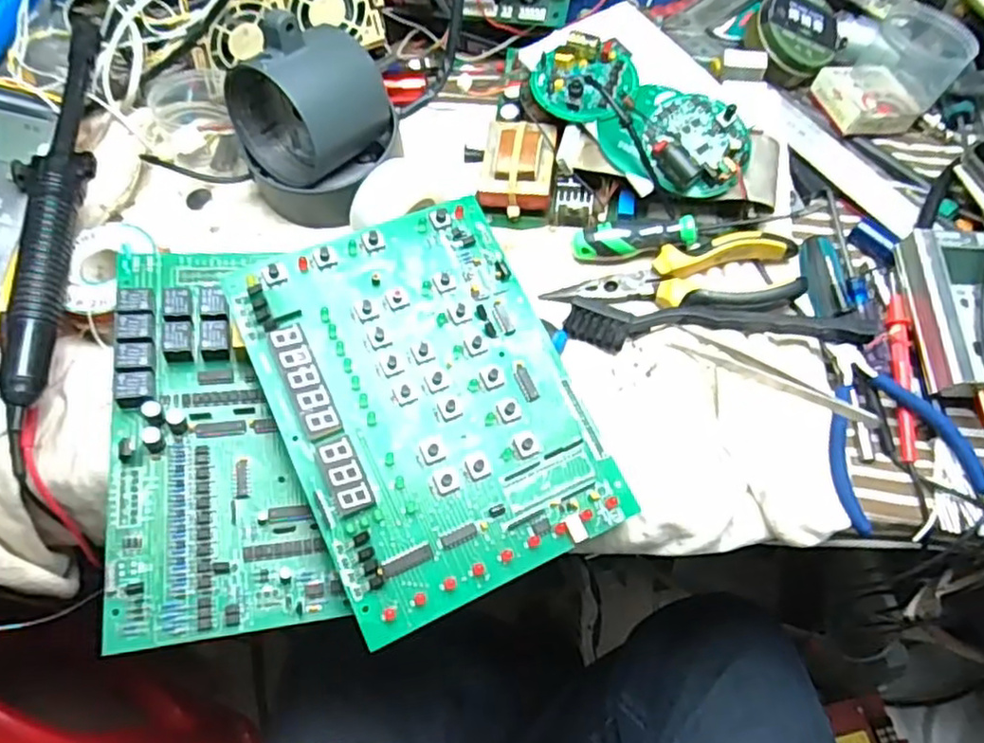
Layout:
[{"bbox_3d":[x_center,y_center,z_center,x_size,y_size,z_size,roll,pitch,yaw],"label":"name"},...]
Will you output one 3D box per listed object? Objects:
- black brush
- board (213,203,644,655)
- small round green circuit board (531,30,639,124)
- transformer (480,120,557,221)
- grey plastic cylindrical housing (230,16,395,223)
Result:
[{"bbox_3d":[0.141,-0.030,0.416,0.186,0.026,0.028,2,65,1],"label":"black brush"},{"bbox_3d":[-0.033,0.013,0.374,0.157,0.008,0.209,-22,76,-16],"label":"board"},{"bbox_3d":[0.063,-0.198,0.464,0.069,0.029,0.064,0,65,0],"label":"small round green circuit board"},{"bbox_3d":[0.017,-0.140,0.470,0.049,0.037,0.060,6,65,3],"label":"transformer"},{"bbox_3d":[-0.123,-0.166,0.445,0.092,0.112,0.089,0,65,0],"label":"grey plastic cylindrical housing"}]

